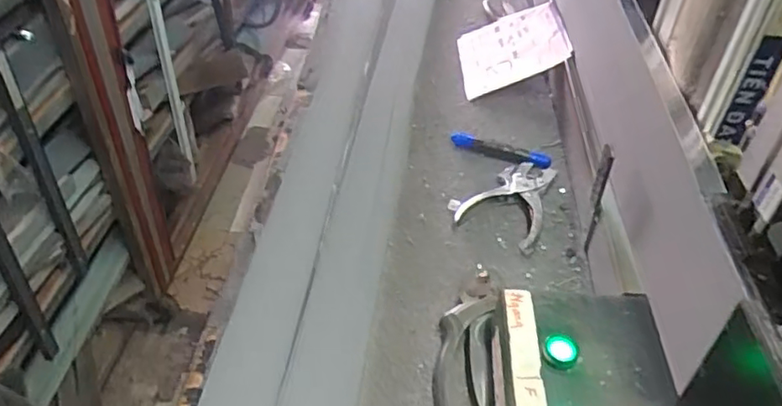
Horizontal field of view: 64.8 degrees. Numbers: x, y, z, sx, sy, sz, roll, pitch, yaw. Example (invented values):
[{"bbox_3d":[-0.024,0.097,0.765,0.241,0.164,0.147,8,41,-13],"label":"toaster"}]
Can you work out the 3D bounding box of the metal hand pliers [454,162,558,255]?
[{"bbox_3d":[0.152,-0.006,0.765,0.098,0.013,0.151,23,46,21],"label":"metal hand pliers"}]

